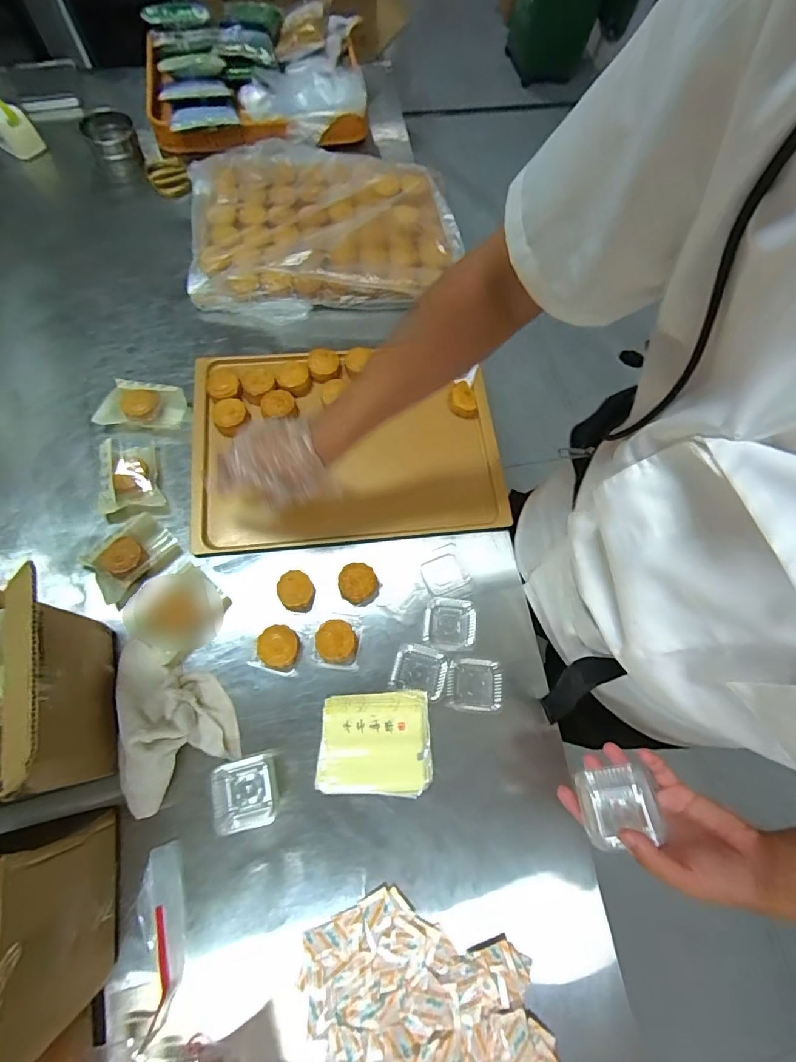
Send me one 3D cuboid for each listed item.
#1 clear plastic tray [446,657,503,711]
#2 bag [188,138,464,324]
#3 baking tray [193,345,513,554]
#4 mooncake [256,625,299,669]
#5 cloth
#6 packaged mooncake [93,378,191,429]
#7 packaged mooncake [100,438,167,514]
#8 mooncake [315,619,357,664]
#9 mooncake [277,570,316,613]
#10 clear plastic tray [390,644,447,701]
[{"bbox_3d":[0.095,0.190,0.589,0.065,0.021,0.061,5,70,-2],"label":"clear plastic tray"},{"bbox_3d":[-0.135,-0.521,0.805,0.437,0.045,0.370,-13,71,-9],"label":"bag"},{"bbox_3d":[-0.073,-0.139,0.680,0.418,0.041,0.302,-5,70,-6],"label":"baking tray"},{"bbox_3d":[-0.144,0.141,0.582,0.047,0.030,0.049,-12,71,-9],"label":"mooncake"},{"bbox_3d":[-0.252,0.206,0.534,0.117,0.065,0.181,-14,73,-8],"label":"cloth"},{"bbox_3d":[-0.362,-0.179,0.675,0.106,0.033,0.077,6,71,-1],"label":"packaged mooncake"},{"bbox_3d":[-0.363,-0.078,0.642,0.074,0.038,0.102,-13,72,-8],"label":"packaged mooncake"},{"bbox_3d":[-0.075,0.136,0.586,0.047,0.024,0.050,-4,70,-6],"label":"mooncake"},{"bbox_3d":[-0.126,0.078,0.602,0.042,0.029,0.053,-26,74,-13],"label":"mooncake"},{"bbox_3d":[0.028,0.171,0.584,0.064,0.020,0.055,18,70,2],"label":"clear plastic tray"}]

